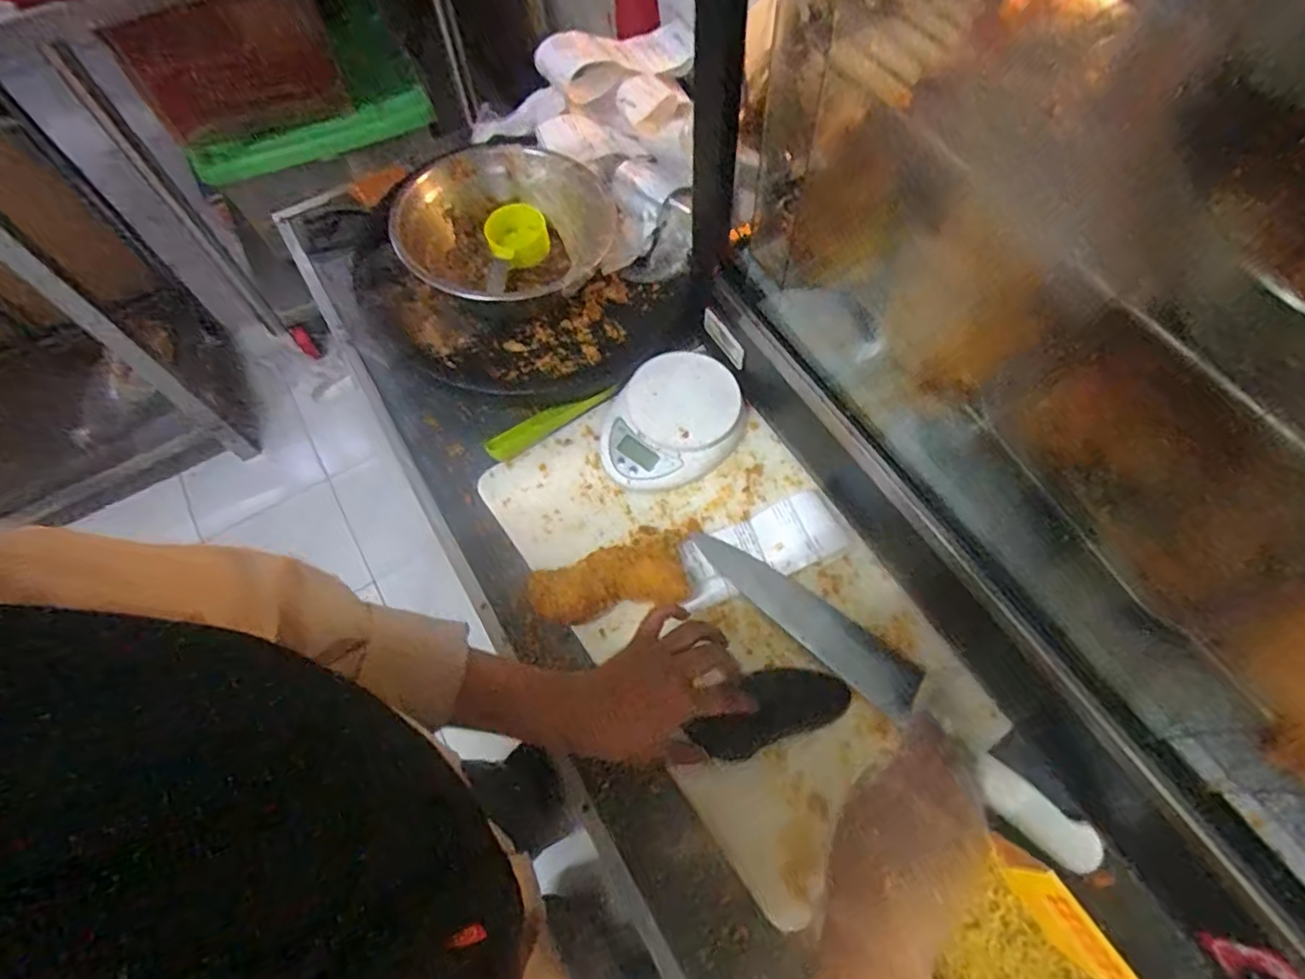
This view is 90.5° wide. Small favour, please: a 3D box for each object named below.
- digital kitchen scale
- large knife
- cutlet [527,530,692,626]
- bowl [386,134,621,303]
[{"bbox_3d":[0.015,-0.065,0.611,0.143,0.034,0.116,-40,70,-16],"label":"digital kitchen scale"},{"bbox_3d":[0.179,0.149,0.515,0.361,0.021,0.041,40,71,20],"label":"large knife"},{"bbox_3d":[-0.039,0.078,0.550,0.126,0.032,0.066,-18,65,-7],"label":"cutlet"},{"bbox_3d":[-0.142,-0.264,0.675,0.227,0.068,0.203,38,71,18],"label":"bowl"}]

